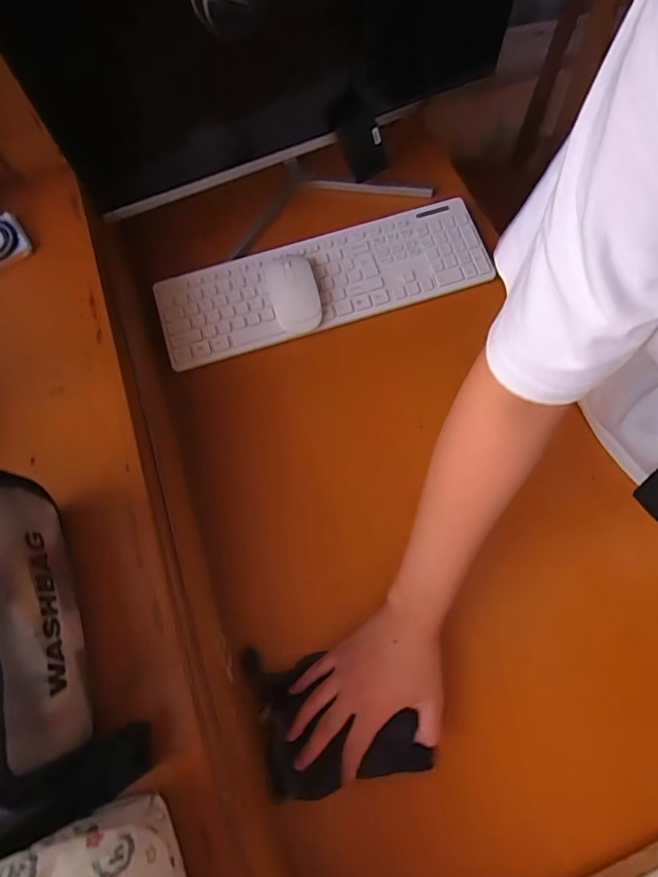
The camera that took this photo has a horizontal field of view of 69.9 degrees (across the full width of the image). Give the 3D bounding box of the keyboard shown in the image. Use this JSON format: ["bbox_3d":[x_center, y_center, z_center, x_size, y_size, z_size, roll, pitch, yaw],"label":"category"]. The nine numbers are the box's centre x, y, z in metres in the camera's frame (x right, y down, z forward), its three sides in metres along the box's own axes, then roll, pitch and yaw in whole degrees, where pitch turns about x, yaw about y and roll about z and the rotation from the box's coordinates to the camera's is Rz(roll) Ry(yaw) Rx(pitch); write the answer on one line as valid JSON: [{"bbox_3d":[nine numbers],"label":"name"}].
[{"bbox_3d":[-0.007,-0.209,0.622,0.431,0.024,0.128,-17,69,-4],"label":"keyboard"}]

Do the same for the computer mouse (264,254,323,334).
[{"bbox_3d":[-0.046,-0.191,0.596,0.059,0.048,0.106,-14,69,-3],"label":"computer mouse"}]

